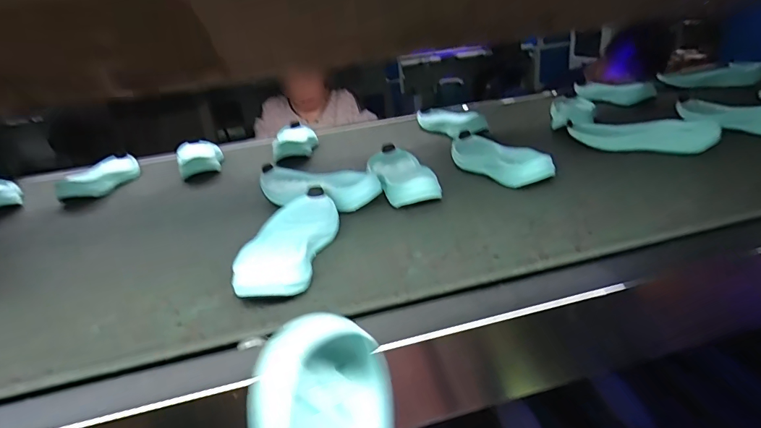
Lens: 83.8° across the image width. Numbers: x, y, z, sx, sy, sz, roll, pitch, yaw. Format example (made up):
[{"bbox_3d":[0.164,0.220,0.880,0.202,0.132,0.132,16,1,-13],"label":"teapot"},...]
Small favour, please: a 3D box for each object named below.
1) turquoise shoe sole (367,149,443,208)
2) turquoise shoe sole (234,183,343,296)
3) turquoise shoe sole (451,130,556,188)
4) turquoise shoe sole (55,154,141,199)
[{"bbox_3d":[0.030,-0.061,0.656,0.081,0.037,0.218,-9,24,-7],"label":"turquoise shoe sole"},{"bbox_3d":[-0.099,0.030,0.483,0.091,0.042,0.211,-7,23,1],"label":"turquoise shoe sole"},{"bbox_3d":[0.180,-0.090,0.676,0.095,0.038,0.220,-13,24,-13],"label":"turquoise shoe sole"},{"bbox_3d":[-0.537,-0.072,0.830,0.087,0.045,0.190,-8,24,-5],"label":"turquoise shoe sole"}]

